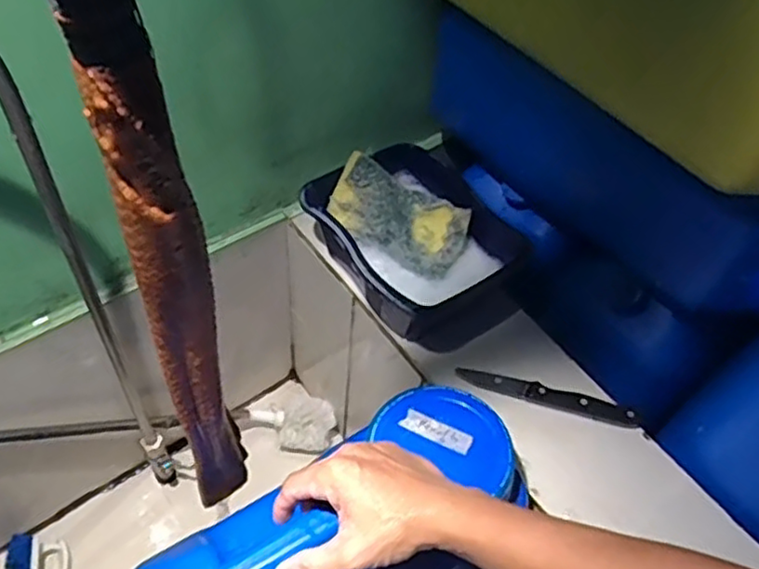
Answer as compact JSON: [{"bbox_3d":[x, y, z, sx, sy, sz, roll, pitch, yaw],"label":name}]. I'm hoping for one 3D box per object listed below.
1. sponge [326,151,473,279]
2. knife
[{"bbox_3d":[0.019,-0.069,0.693,0.142,0.017,0.078,28,88,1],"label":"sponge"},{"bbox_3d":[0.160,0.107,0.640,0.171,0.013,0.021,16,53,6],"label":"knife"}]

